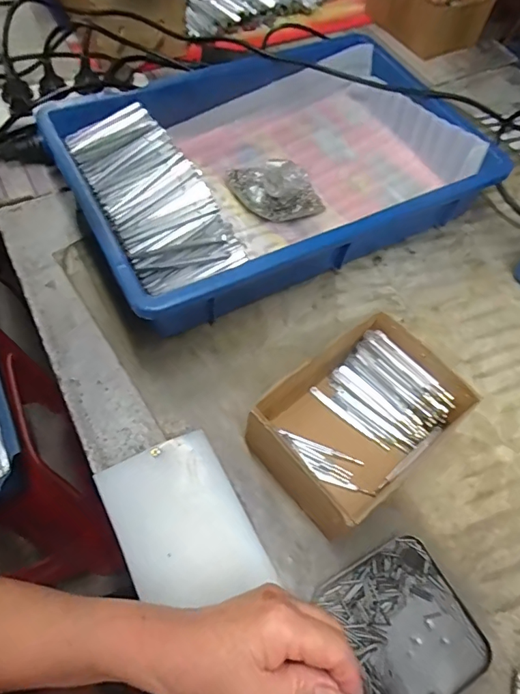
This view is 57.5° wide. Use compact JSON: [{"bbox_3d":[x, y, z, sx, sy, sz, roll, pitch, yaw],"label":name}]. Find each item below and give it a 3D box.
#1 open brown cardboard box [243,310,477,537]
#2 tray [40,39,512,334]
[{"bbox_3d":[0.079,0.060,0.386,0.156,0.063,0.109,-35,68,-21],"label":"open brown cardboard box"},{"bbox_3d":[0.015,-0.194,0.512,0.405,0.090,0.265,-25,65,-17],"label":"tray"}]

